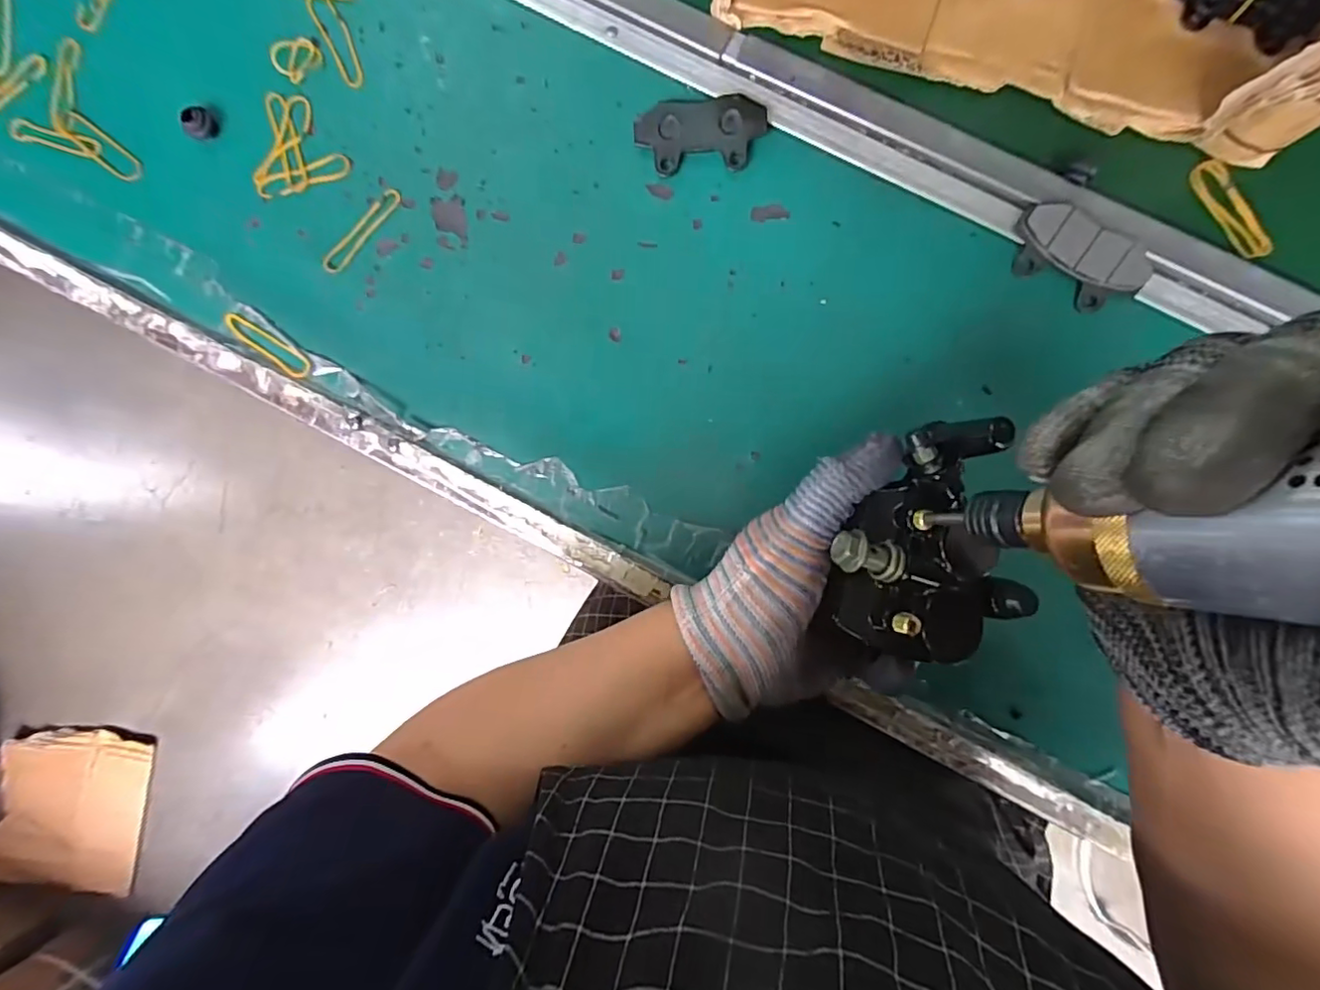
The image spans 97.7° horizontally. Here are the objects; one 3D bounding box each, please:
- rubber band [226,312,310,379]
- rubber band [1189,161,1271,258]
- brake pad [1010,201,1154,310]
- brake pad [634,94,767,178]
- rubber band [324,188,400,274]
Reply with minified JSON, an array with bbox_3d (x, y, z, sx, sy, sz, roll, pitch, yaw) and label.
[{"bbox_3d":[-0.240,-0.092,0.352,0.062,0.004,0.015,35,93,3],"label":"rubber band"},{"bbox_3d":[0.315,-0.157,0.318,0.017,0.005,0.061,-30,88,4],"label":"rubber band"},{"bbox_3d":[0.228,-0.130,0.316,0.071,0.015,0.037,32,93,3],"label":"brake pad"},{"bbox_3d":[0.023,-0.207,0.332,0.073,0.010,0.036,-2,90,4],"label":"brake pad"},{"bbox_3d":[-0.180,-0.160,0.348,0.012,0.005,0.062,42,93,3],"label":"rubber band"}]

